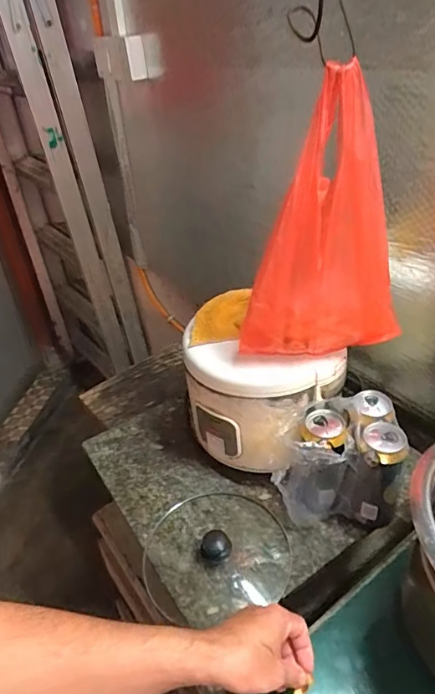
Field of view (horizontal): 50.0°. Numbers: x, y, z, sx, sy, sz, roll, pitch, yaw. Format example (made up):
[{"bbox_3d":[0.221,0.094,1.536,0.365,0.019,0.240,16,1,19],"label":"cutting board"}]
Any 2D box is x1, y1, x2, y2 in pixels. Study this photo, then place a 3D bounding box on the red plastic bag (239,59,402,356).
[{"bbox_3d":[0.124,-0.128,0.547,0.187,0.319,0.037,-9,37,-5],"label":"red plastic bag"}]

